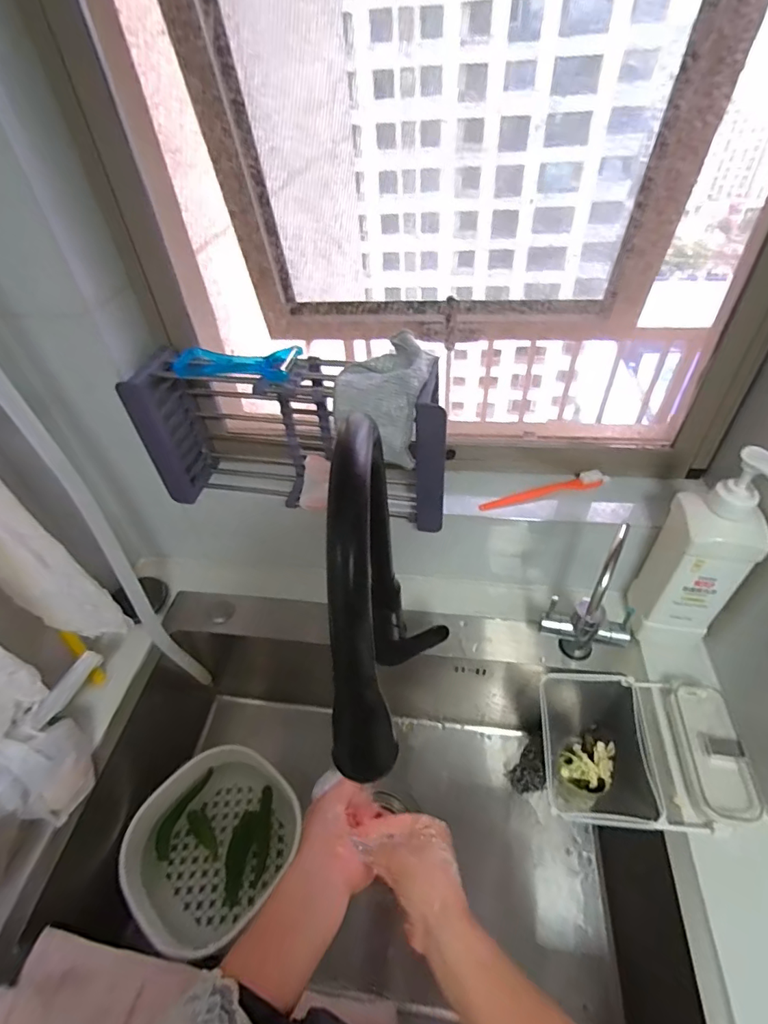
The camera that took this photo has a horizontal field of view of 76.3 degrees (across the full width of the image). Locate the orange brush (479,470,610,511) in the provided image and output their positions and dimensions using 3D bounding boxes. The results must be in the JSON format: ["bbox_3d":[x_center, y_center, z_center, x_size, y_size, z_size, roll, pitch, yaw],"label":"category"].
[{"bbox_3d":[0.213,-0.028,0.651,0.170,0.025,0.017,-10,45,-5],"label":"orange brush"}]

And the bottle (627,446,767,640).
[{"bbox_3d":[0.366,0.045,0.560,0.080,0.273,0.071,6,46,11],"label":"bottle"}]

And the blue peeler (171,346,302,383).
[{"bbox_3d":[-0.162,-0.162,0.536,0.134,0.020,0.055,6,46,11],"label":"blue peeler"}]

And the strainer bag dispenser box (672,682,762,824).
[{"bbox_3d":[0.364,0.264,0.546,0.061,0.033,0.139,5,46,9],"label":"strainer bag dispenser box"}]

